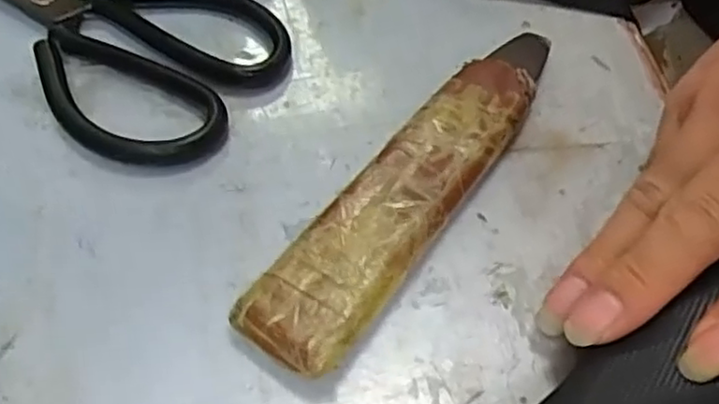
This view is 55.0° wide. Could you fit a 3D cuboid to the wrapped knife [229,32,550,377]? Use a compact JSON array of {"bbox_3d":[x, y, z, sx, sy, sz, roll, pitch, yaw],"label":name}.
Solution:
[{"bbox_3d":[0.026,-0.010,0.271,0.039,0.020,0.185,31,59,19],"label":"wrapped knife"}]

